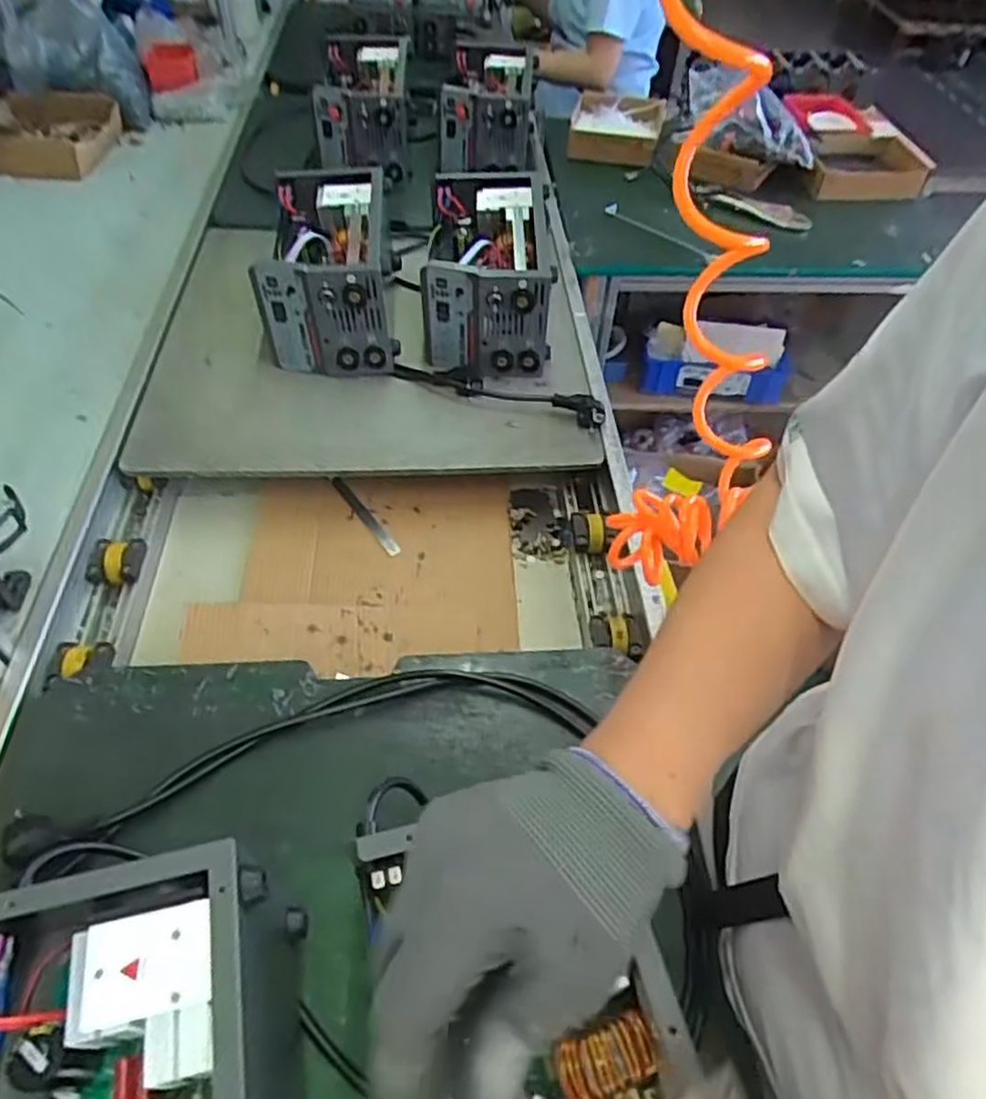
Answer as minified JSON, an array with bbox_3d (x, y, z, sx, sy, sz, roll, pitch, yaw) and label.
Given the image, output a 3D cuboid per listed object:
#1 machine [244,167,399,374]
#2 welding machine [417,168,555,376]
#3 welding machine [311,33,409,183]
[{"bbox_3d":[-0.228,-0.408,1.035,0.171,0.149,0.296,-1,50,-4],"label":"machine"},{"bbox_3d":[-0.005,-0.400,1.049,0.171,0.151,0.318,3,50,-1],"label":"welding machine"},{"bbox_3d":[-0.248,-0.876,1.411,0.163,0.153,0.367,-1,52,-3],"label":"welding machine"}]

